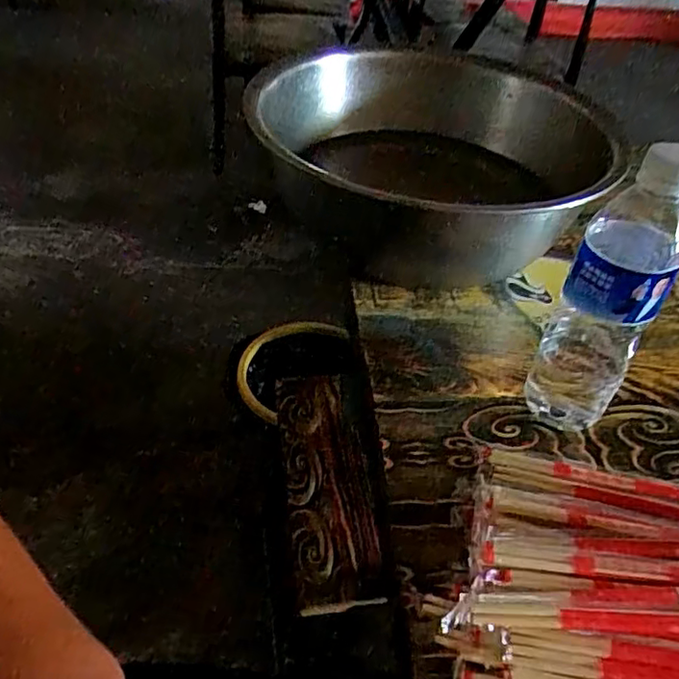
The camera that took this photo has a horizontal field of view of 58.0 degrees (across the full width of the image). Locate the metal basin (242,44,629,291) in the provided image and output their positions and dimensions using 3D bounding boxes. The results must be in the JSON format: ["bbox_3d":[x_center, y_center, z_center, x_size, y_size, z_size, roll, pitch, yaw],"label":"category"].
[{"bbox_3d":[0.103,-0.214,0.710,0.366,0.155,0.366,2,44,-2],"label":"metal basin"}]

